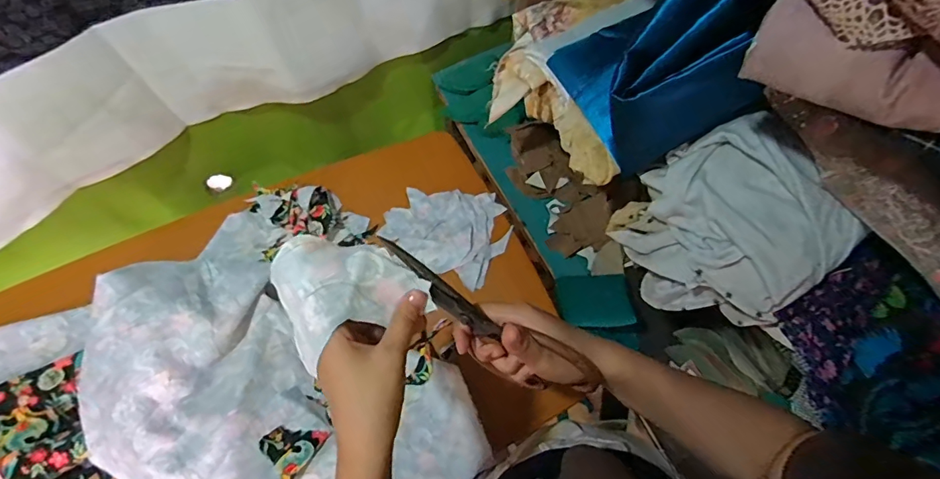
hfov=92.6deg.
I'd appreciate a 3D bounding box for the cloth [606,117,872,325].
[{"bbox_3d":[0.269,-0.009,0.488,0.135,0.163,0.187,-29,71,-13],"label":"cloth"}]

